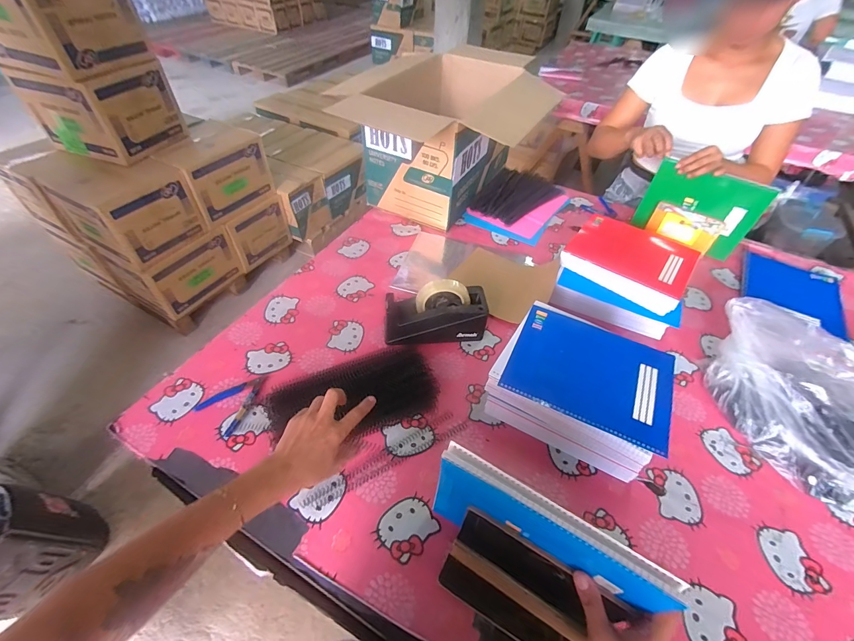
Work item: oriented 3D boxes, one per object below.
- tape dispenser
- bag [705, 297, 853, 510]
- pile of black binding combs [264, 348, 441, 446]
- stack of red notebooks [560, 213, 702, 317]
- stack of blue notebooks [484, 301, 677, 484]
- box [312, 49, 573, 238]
[{"bbox_3d":[0.016,-0.010,0.745,0.199,0.124,0.075,-4,48,-7],"label":"tape dispenser"},{"bbox_3d":[0.619,0.125,0.618,0.162,0.165,0.317,-24,54,-23],"label":"bag"},{"bbox_3d":[-0.124,0.125,0.663,0.286,0.038,0.134,-4,48,-13],"label":"pile of black binding combs"},{"bbox_3d":[0.460,-0.145,0.848,0.249,0.048,0.238,31,54,23],"label":"stack of red notebooks"},{"bbox_3d":[0.256,0.114,0.644,0.257,0.114,0.213,25,51,18],"label":"stack of blue notebooks"},{"bbox_3d":[0.027,-0.517,1.067,0.310,0.324,0.472,22,51,16],"label":"box"}]

